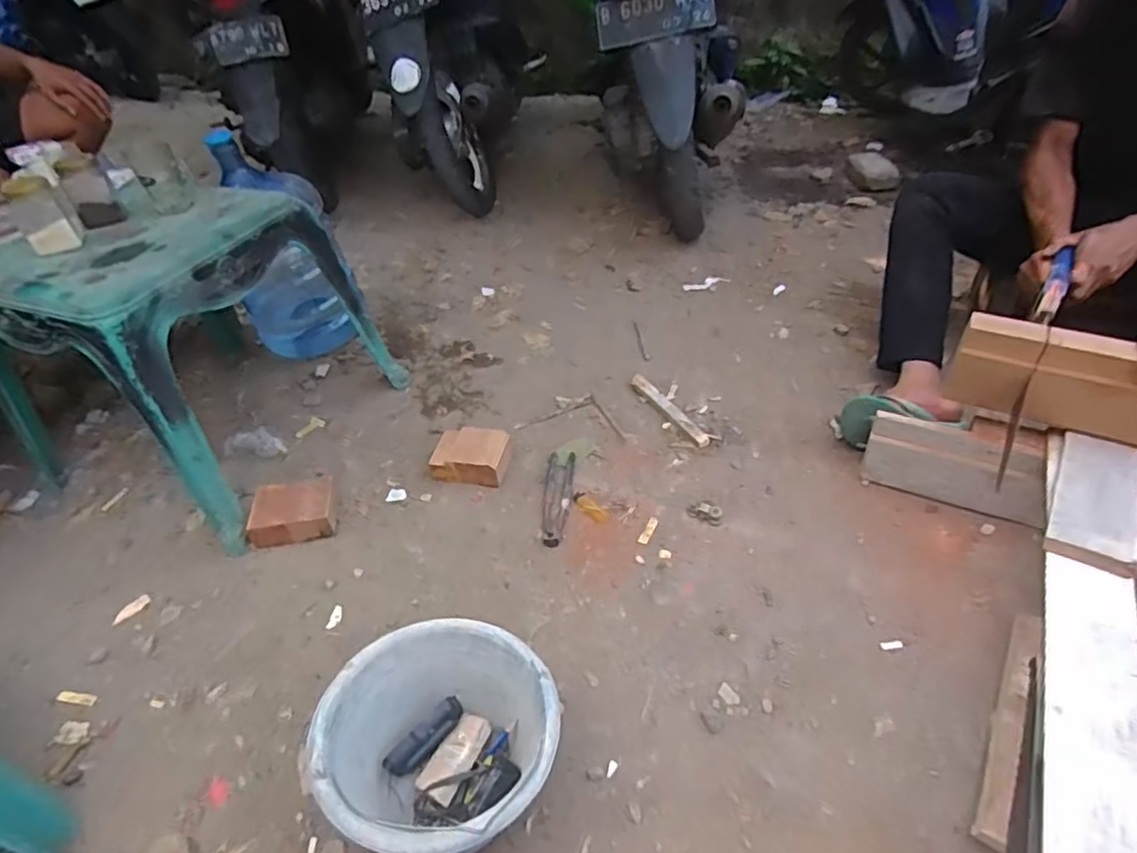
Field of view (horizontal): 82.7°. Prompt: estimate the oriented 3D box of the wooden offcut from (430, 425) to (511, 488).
[{"bbox_3d":[-0.186,0.055,1.230,0.139,0.052,0.106,9,44,15],"label":"wooden offcut"}]

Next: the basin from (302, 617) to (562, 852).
[{"bbox_3d":[-0.139,0.371,0.754,0.255,0.199,0.247,-3,40,3],"label":"basin"}]

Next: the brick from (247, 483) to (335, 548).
[{"bbox_3d":[-0.488,0.148,1.147,0.138,0.061,0.113,-8,42,-3],"label":"brick"}]

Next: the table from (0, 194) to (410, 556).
[{"bbox_3d":[-0.706,-0.155,1.213,0.486,0.451,0.515,15,46,21],"label":"table"}]

